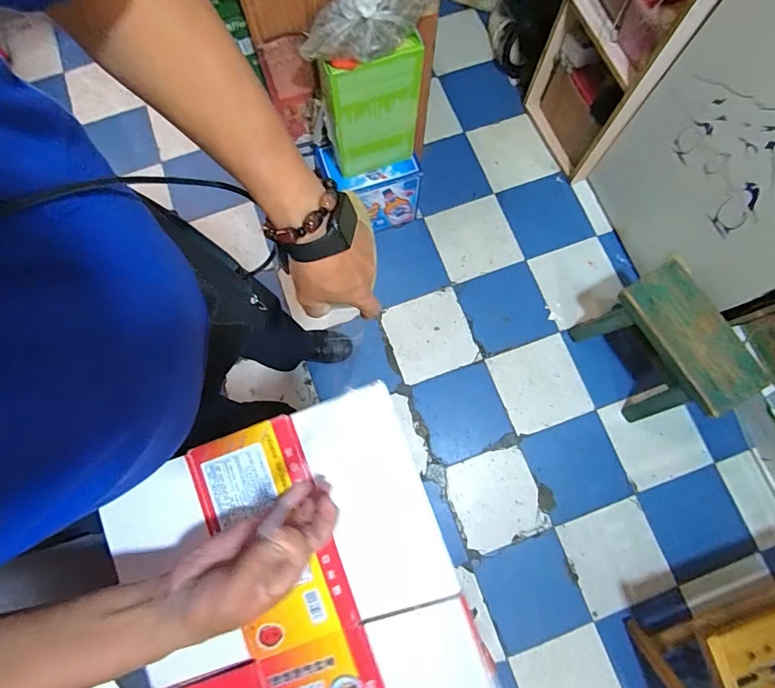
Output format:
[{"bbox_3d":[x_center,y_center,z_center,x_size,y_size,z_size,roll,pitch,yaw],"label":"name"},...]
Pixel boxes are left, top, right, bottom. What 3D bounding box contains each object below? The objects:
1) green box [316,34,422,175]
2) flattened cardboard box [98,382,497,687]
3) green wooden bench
[{"bbox_3d":[-0.033,-0.527,1.016,0.202,0.359,0.050,-15,78,-4],"label":"green box"},{"bbox_3d":[-0.088,0.248,0.415,0.306,0.014,0.336,-19,86,4],"label":"flattened cardboard box"},{"bbox_3d":[0.706,0.011,1.144,0.217,0.277,0.350,-27,79,-6],"label":"green wooden bench"}]

